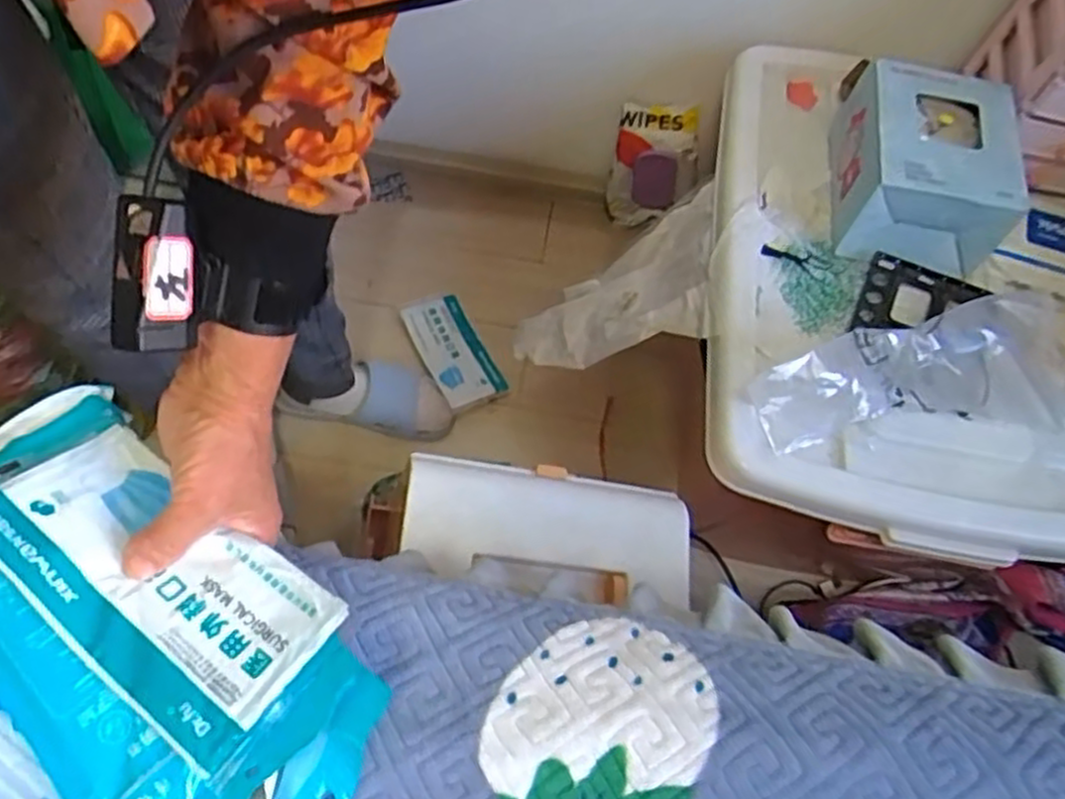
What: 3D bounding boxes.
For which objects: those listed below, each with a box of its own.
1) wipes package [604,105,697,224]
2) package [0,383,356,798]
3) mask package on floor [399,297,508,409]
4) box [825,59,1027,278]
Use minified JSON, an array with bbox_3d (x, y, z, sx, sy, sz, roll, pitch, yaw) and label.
[{"bbox_3d":[0.185,-0.353,1.169,0.127,0.206,0.049,14,60,5],"label":"wipes package"},{"bbox_3d":[-0.213,0.091,0.384,0.140,0.038,0.258,-40,69,-22],"label":"package"},{"bbox_3d":[-0.119,-0.074,1.126,0.095,0.013,0.185,-24,64,-16],"label":"mask package on floor"},{"bbox_3d":[0.404,-0.247,0.796,0.154,0.130,0.178,11,60,3],"label":"box"}]

